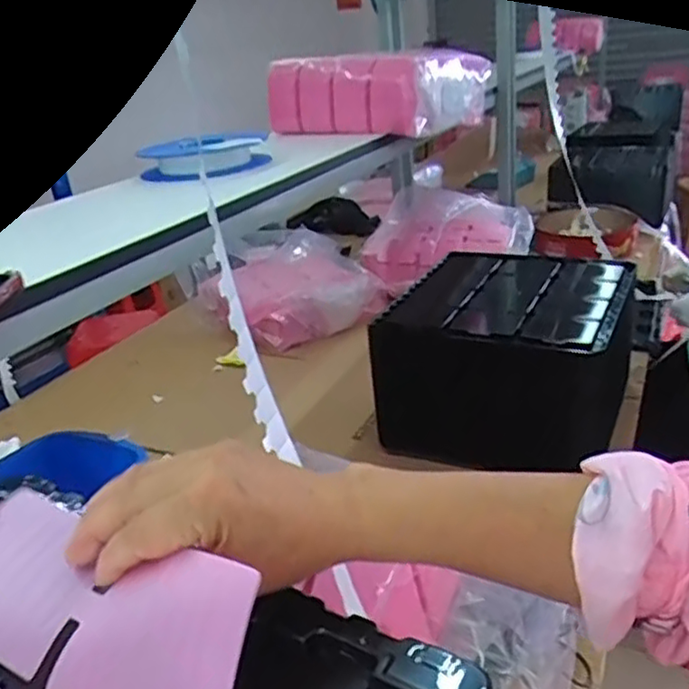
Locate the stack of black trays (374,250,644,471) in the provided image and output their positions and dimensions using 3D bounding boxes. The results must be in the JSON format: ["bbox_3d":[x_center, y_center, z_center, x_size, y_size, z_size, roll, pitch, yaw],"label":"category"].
[{"bbox_3d":[0.292,0.017,1.149,0.359,0.251,0.363,8,28,28],"label":"stack of black trays"}]

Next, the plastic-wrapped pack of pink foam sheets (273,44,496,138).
[{"bbox_3d":[0.065,-0.494,1.307,0.352,0.131,0.256,15,32,38],"label":"plastic-wrapped pack of pink foam sheets"}]

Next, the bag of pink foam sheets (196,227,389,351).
[{"bbox_3d":[-0.143,-0.145,1.634,0.390,0.152,0.350,-16,26,-20],"label":"bag of pink foam sheets"}]

